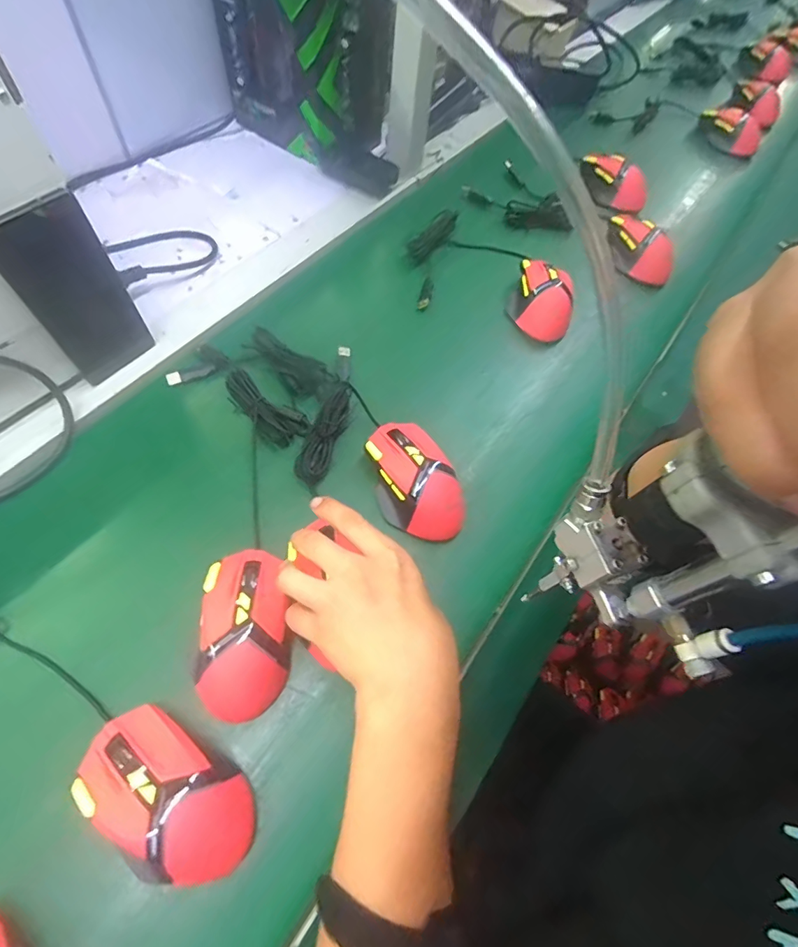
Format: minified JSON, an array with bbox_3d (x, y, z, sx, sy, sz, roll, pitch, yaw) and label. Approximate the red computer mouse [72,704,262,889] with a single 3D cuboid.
[{"bbox_3d":[-0.150,0.210,0.303,0.122,0.050,0.067,37,68,10],"label":"red computer mouse"}]

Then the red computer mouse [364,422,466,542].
[{"bbox_3d":[0.013,0.006,0.410,0.070,0.041,0.124,-23,71,-15],"label":"red computer mouse"}]

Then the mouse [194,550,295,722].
[{"bbox_3d":[-0.116,0.120,0.351,0.060,0.051,0.117,0,67,-6],"label":"mouse"}]

